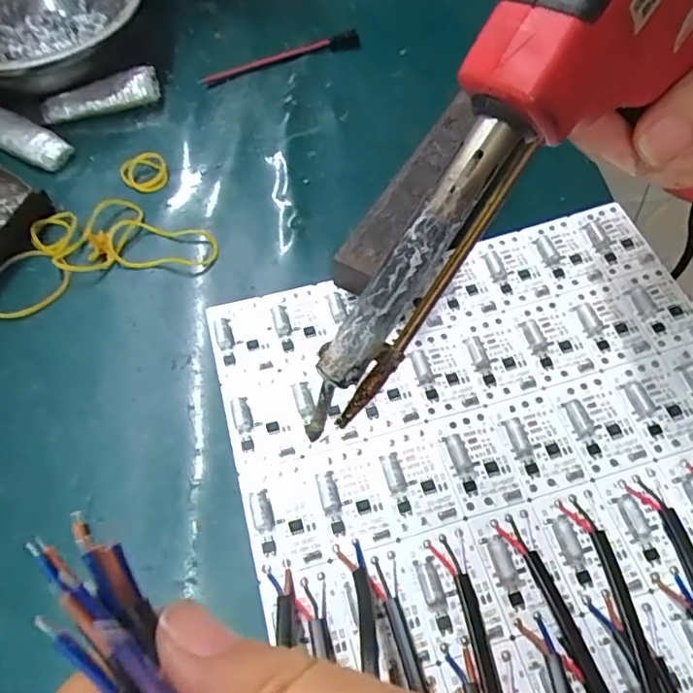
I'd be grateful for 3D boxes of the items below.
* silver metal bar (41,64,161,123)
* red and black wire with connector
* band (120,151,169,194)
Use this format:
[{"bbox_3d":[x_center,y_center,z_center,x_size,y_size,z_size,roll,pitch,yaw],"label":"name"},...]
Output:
[{"bbox_3d":[-0.141,-0.143,0.325,0.066,0.018,0.017,-17,59,-8],"label":"silver metal bar"},{"bbox_3d":[-0.040,-0.178,0.348,0.102,0.006,0.015,-21,60,-10],"label":"red and black wire with connector"},{"bbox_3d":[-0.107,-0.093,0.300,0.024,0.008,0.026,-23,60,-11],"label":"band"}]

